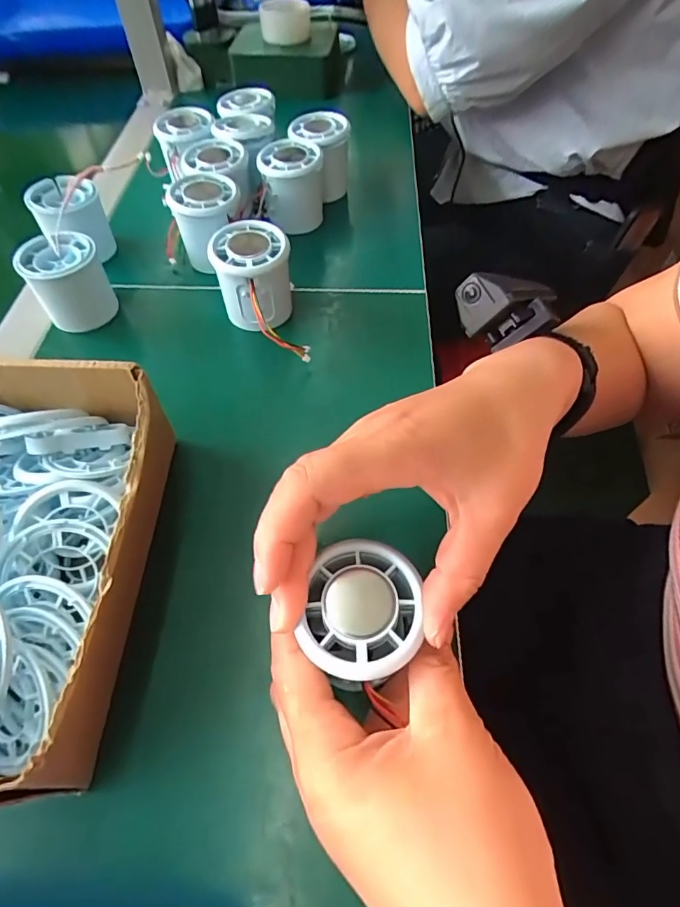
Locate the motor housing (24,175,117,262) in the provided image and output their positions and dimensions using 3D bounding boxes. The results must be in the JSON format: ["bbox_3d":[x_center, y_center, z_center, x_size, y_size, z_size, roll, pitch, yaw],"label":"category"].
[{"bbox_3d":[-0.229,-0.196,0.412,0.051,0.057,0.051,-1,57,1],"label":"motor housing"}]

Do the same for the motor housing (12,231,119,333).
[{"bbox_3d":[-0.204,-0.129,0.369,0.054,0.055,0.054,-32,62,-17],"label":"motor housing"}]

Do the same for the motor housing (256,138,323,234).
[{"bbox_3d":[-0.043,-0.235,0.434,0.055,0.062,0.056,-2,57,1],"label":"motor housing"}]

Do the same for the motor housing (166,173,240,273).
[{"bbox_3d":[-0.109,-0.193,0.406,0.053,0.064,0.053,-19,59,-10],"label":"motor housing"}]

